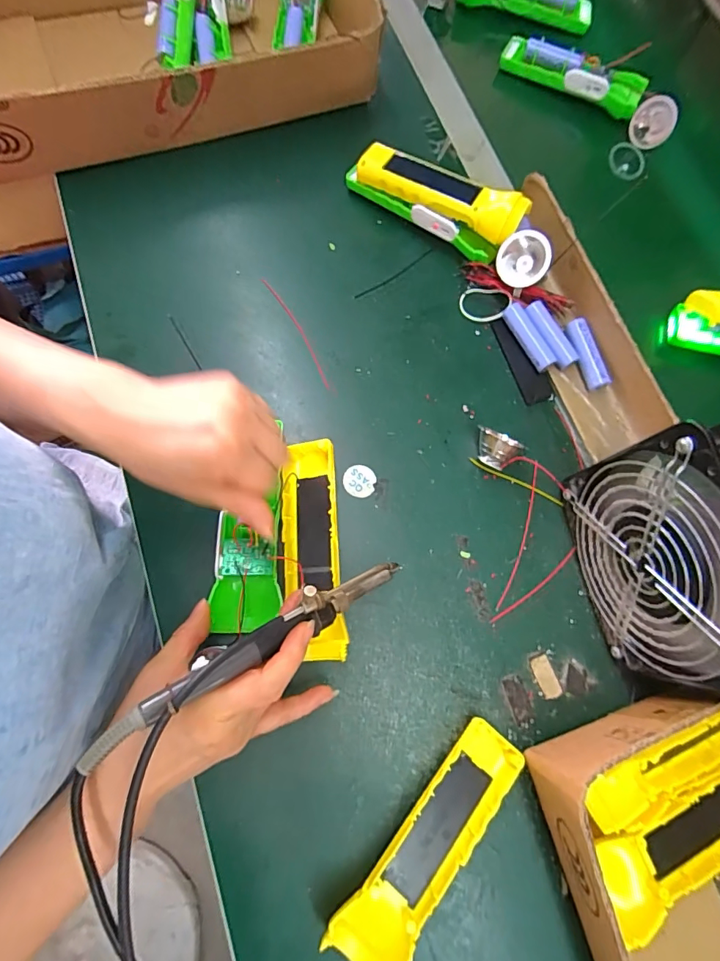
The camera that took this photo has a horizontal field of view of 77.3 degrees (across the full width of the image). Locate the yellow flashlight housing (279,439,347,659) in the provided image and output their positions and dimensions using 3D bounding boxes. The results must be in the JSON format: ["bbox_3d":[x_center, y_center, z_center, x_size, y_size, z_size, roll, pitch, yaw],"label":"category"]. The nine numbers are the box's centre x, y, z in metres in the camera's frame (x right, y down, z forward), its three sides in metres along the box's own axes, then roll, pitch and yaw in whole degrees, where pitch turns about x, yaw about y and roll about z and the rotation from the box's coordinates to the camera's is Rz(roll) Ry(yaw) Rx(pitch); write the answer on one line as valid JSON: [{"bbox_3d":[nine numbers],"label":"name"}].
[{"bbox_3d":[-0.037,0.052,0.344,0.042,0.029,0.162,-4,74,-5],"label":"yellow flashlight housing"}]

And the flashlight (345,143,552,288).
[{"bbox_3d":[0.087,-0.253,0.421,0.207,0.049,0.059,36,75,7],"label":"flashlight"}]

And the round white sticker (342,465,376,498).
[{"bbox_3d":[0.000,0.000,0.372,0.026,0.004,0.026,1,73,-3],"label":"round white sticker"}]

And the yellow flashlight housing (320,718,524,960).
[{"bbox_3d":[0.048,0.240,0.296,0.048,0.029,0.160,43,76,9],"label":"yellow flashlight housing"}]

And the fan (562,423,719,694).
[{"bbox_3d":[0.211,0.050,0.293,0.063,0.145,0.146,-11,75,-7],"label":"fan"}]

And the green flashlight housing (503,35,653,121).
[{"bbox_3d":[0.240,-0.462,0.508,0.161,0.028,0.041,28,74,5],"label":"green flashlight housing"}]

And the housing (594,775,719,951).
[{"bbox_3d":[0.222,0.231,0.300,0.161,0.035,0.054,-22,76,-9],"label":"housing"}]

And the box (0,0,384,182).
[{"bbox_3d":[-0.205,-0.435,0.439,0.410,0.092,0.239,-17,75,-8],"label":"box"}]

